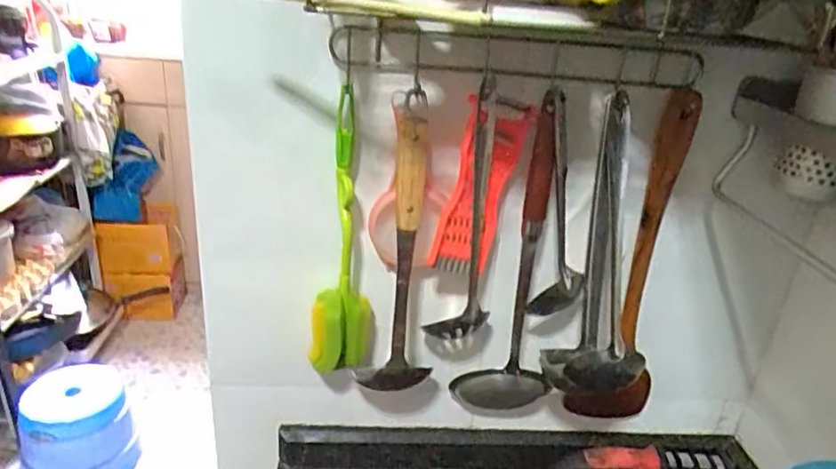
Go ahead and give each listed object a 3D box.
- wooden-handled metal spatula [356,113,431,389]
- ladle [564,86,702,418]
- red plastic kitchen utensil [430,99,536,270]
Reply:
[{"bbox_3d":[-0.019,0.027,0.577,0.064,0.278,0.056,2,25,-6],"label":"wooden-handled metal spatula"},{"bbox_3d":[0.234,0.047,0.620,0.088,0.383,0.041,3,25,-4],"label":"ladle"},{"bbox_3d":[0.059,-0.040,0.570,0.083,0.158,0.018,-5,26,-20],"label":"red plastic kitchen utensil"}]

